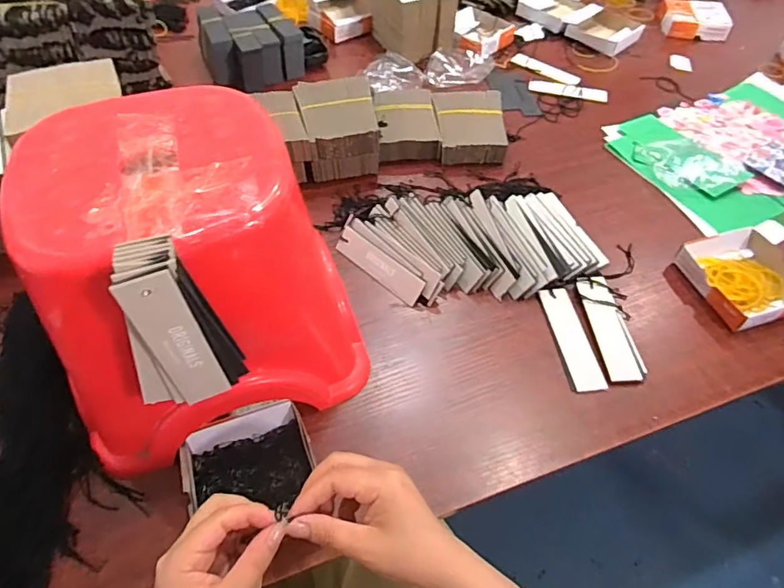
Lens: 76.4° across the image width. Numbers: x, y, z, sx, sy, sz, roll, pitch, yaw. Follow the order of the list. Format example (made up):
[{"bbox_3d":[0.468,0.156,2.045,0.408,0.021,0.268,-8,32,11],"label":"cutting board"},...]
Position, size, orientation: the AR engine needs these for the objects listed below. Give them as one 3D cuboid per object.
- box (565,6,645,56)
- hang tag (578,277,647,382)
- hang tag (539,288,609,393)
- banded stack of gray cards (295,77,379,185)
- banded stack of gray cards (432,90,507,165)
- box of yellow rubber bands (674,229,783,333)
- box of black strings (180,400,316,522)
[{"bbox_3d":[0.405,-0.500,0.940,0.106,0.033,0.111,38,61,24],"label":"box"},{"bbox_3d":[0.236,0.035,0.538,0.039,0.007,0.132,-2,53,-3],"label":"hang tag"},{"bbox_3d":[0.188,0.047,0.530,0.034,0.006,0.123,-6,53,-6],"label":"hang tag"},{"bbox_3d":[-0.074,-0.231,0.688,0.098,0.072,0.132,-7,53,-7],"label":"banded stack of gray cards"},{"bbox_3d":[0.112,-0.246,0.731,0.099,0.033,0.129,1,53,0],"label":"banded stack of gray cards"},{"bbox_3d":[0.401,-0.019,0.564,0.107,0.029,0.111,-13,54,-11],"label":"box of yellow rubber bands"},{"bbox_3d":[-0.124,0.153,0.438,0.106,0.031,0.092,-16,55,-13],"label":"box of black strings"}]

